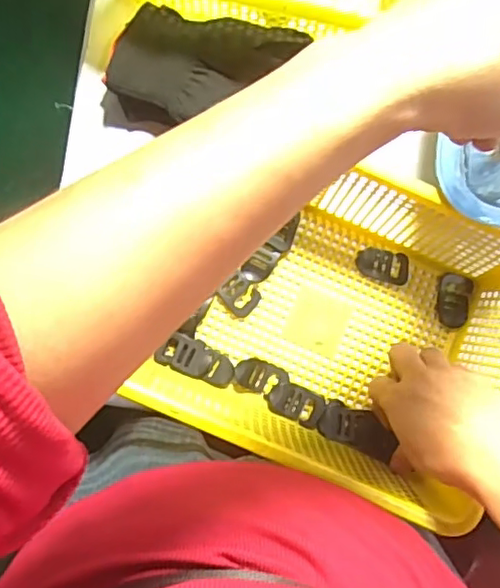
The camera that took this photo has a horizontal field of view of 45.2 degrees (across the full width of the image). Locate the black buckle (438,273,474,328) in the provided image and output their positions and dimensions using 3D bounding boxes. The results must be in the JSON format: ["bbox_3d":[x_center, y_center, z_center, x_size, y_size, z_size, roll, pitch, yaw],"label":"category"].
[{"bbox_3d":[0.164,0.005,0.480,0.026,0.005,0.042,4,85,-4],"label":"black buckle"}]

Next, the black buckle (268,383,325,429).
[{"bbox_3d":[0.035,0.085,0.462,0.043,0.008,0.027,22,84,-2],"label":"black buckle"}]

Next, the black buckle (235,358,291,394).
[{"bbox_3d":[0.010,0.063,0.463,0.040,0.008,0.023,18,84,-2],"label":"black buckle"}]

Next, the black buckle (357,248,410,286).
[{"bbox_3d":[0.107,-0.023,0.479,0.044,0.005,0.025,11,84,-3],"label":"black buckle"}]

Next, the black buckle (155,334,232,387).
[{"bbox_3d":[-0.038,0.052,0.459,0.055,0.011,0.026,23,84,-2],"label":"black buckle"}]

